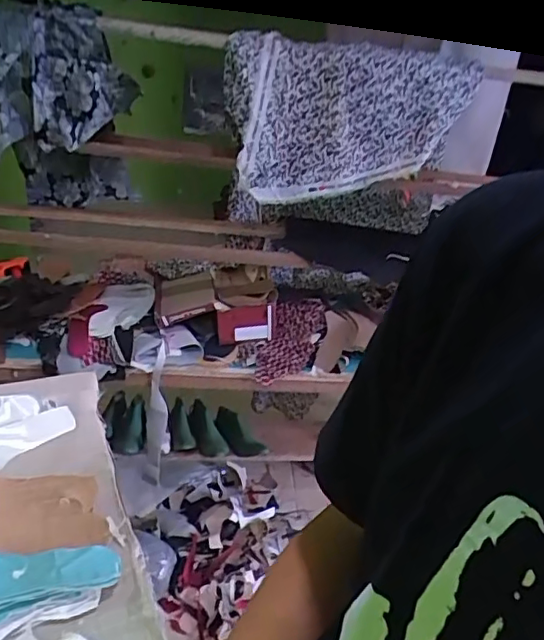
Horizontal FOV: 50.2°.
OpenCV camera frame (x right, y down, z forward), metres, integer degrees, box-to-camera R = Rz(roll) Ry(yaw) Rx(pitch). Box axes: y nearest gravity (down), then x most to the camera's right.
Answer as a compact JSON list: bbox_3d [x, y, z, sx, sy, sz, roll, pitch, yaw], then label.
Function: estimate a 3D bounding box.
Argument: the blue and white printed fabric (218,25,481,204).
[{"bbox_3d":[0.148,-0.409,1.214,0.485,0.302,0.072,-1,30,-13],"label":"blue and white printed fabric"}]

